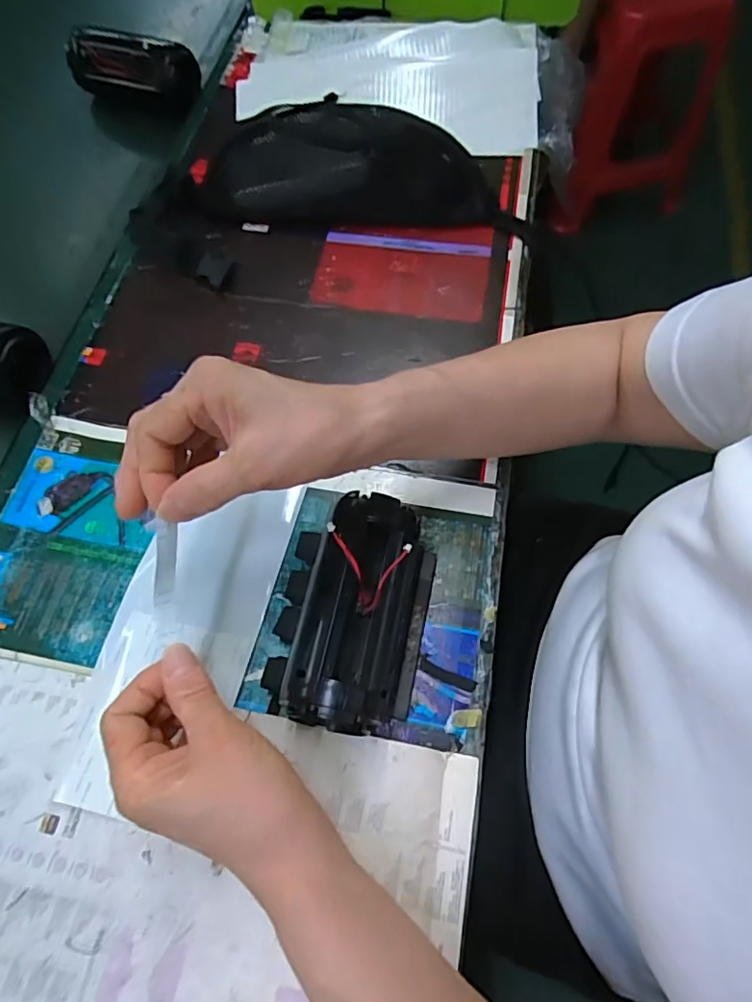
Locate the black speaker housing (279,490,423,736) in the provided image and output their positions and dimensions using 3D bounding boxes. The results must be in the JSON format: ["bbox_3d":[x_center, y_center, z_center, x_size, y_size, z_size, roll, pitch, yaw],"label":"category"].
[{"bbox_3d":[-0.007,0.071,0.354,0.071,0.067,0.147,10,66,7],"label":"black speaker housing"}]

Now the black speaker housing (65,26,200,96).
[{"bbox_3d":[-0.293,-0.513,0.649,0.162,0.043,0.047,14,67,8],"label":"black speaker housing"}]

